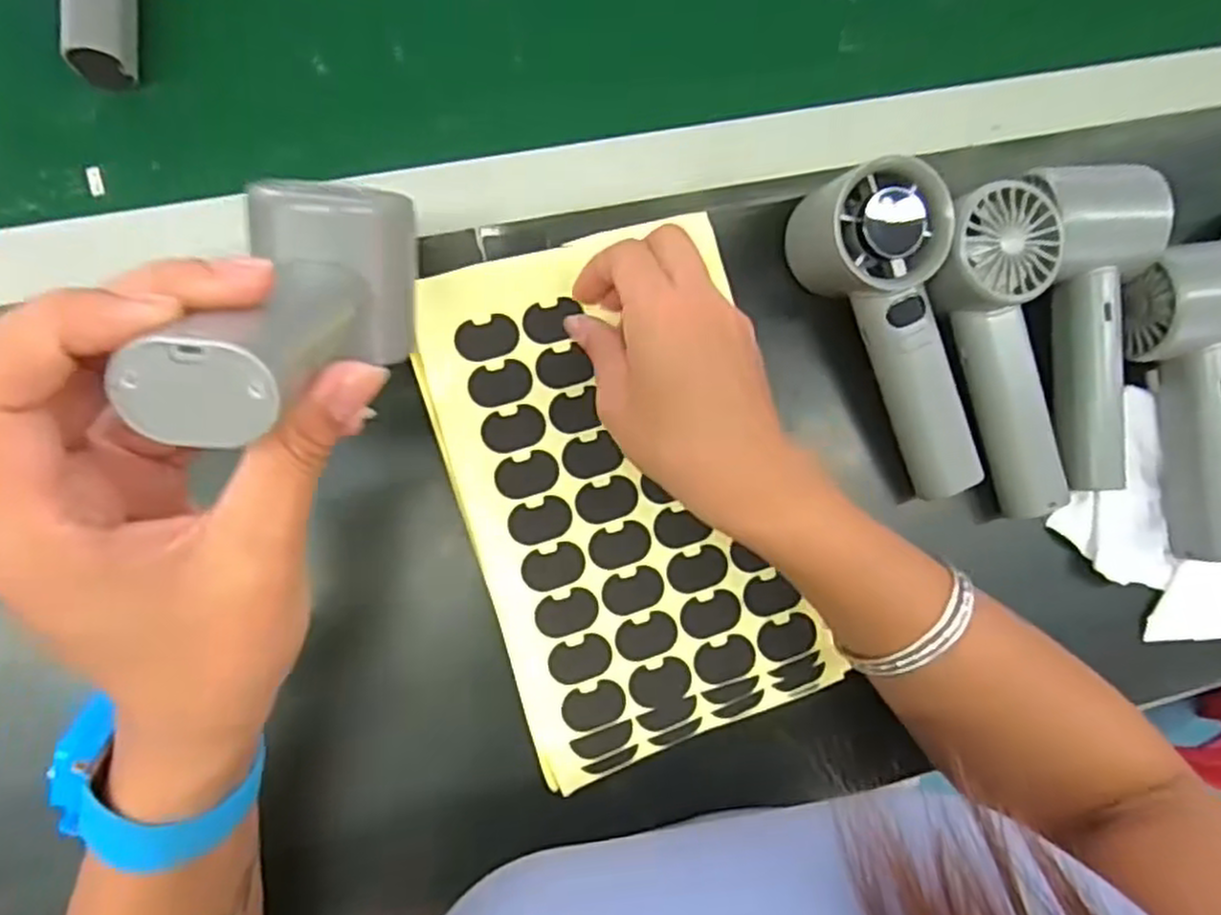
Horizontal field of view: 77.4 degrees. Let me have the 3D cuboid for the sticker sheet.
[{"bbox_3d":[0.007,0.017,0.357,0.147,0.009,0.238,-17,91,-8],"label":"sticker sheet"}]

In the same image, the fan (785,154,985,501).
[{"bbox_3d":[0.138,-0.058,0.351,0.052,0.051,0.158,-26,89,-10],"label":"fan"}]

